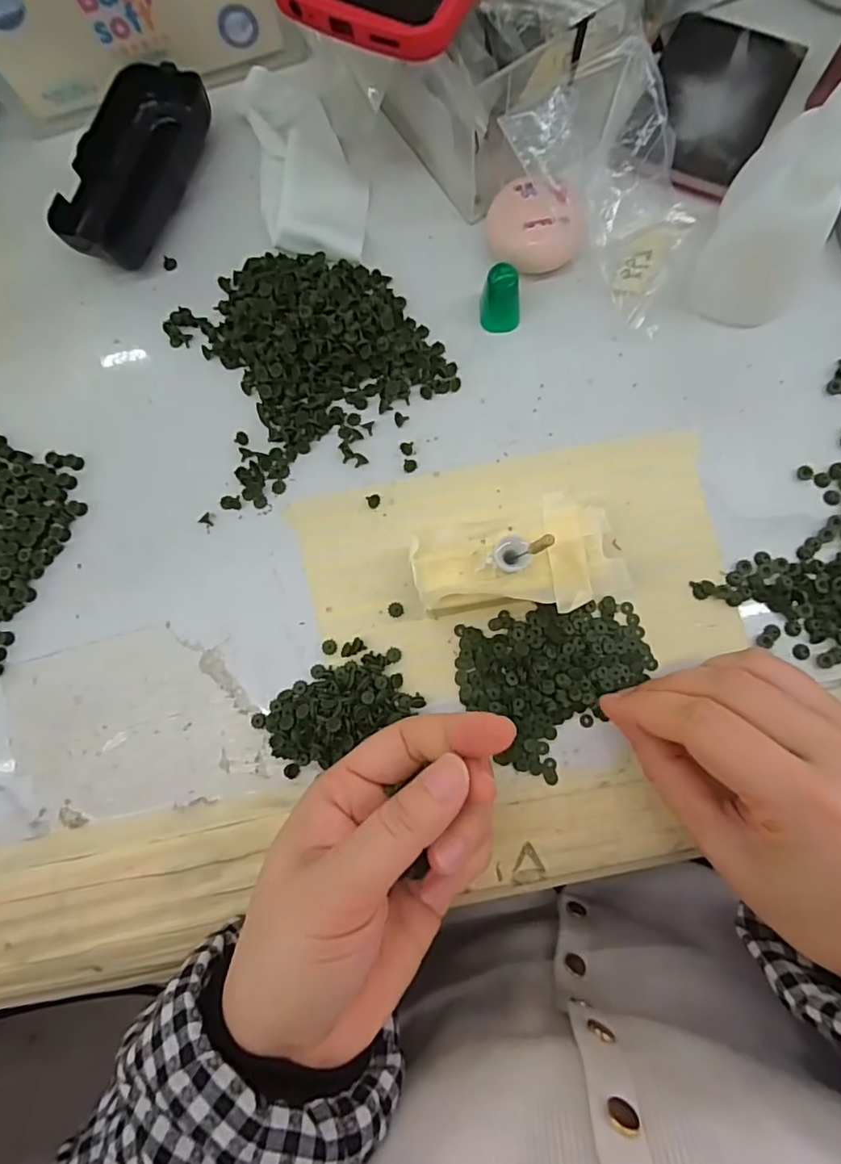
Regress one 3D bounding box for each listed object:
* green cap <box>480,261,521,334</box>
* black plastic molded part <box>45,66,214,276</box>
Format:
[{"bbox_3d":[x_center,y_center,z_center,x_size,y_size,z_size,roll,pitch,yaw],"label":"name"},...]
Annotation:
[{"bbox_3d":[0.040,-0.140,0.267,0.019,0.029,0.016,5,83,5],"label":"green cap"},{"bbox_3d":[-0.157,-0.223,0.294,0.052,0.021,0.108,25,85,7],"label":"black plastic molded part"}]

